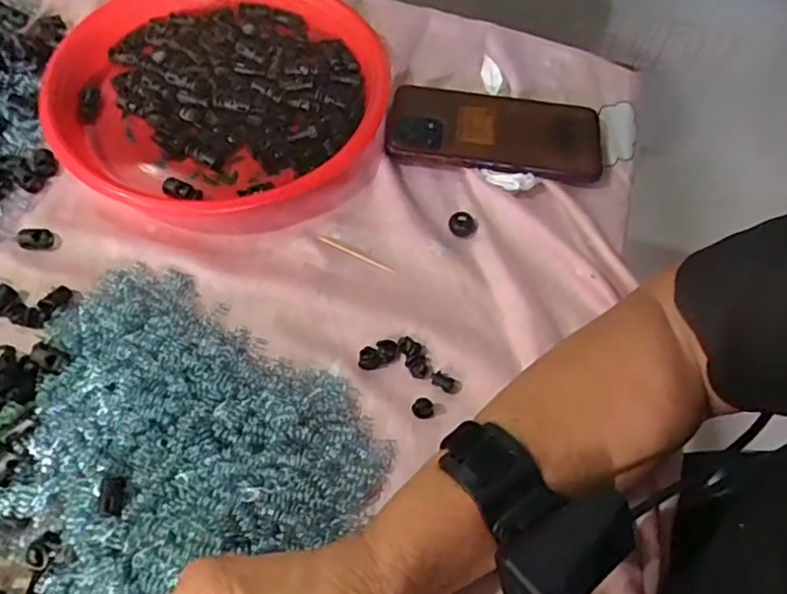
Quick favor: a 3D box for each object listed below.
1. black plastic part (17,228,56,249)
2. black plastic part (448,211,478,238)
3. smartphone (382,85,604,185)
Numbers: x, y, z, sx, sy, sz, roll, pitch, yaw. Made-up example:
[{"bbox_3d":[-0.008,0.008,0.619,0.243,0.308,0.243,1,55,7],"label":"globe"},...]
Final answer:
[{"bbox_3d":[-0.245,-0.040,0.426,0.024,0.006,0.016,0,60,-3],"label":"black plastic part"},{"bbox_3d":[0.050,-0.053,0.448,0.020,0.005,0.019,1,60,-2],"label":"black plastic part"},{"bbox_3d":[0.081,-0.131,0.491,0.166,0.014,0.087,11,60,3],"label":"smartphone"}]

